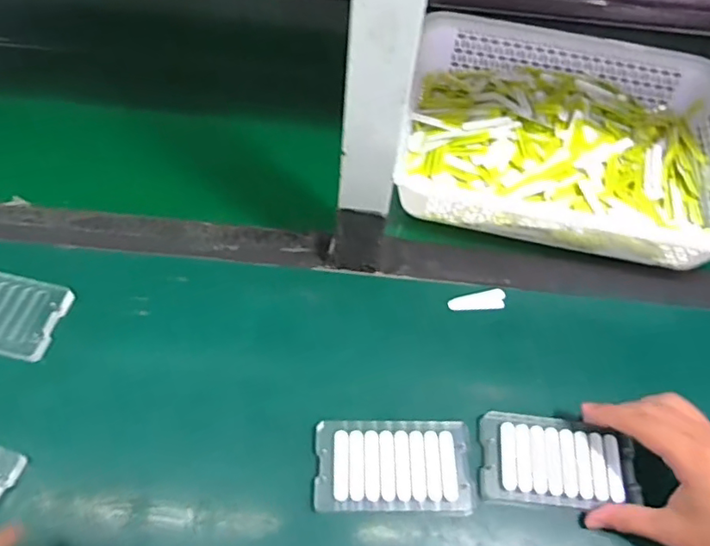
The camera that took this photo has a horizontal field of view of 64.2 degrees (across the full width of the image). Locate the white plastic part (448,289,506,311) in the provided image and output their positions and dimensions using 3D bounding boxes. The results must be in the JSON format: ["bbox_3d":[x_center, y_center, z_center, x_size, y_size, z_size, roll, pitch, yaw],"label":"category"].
[{"bbox_3d":[0.114,0.025,0.529,0.053,0.005,0.019,-1,58,-5],"label":"white plastic part"}]

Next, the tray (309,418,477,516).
[{"bbox_3d":[0.029,0.151,0.443,0.118,0.008,0.070,1,58,-3],"label":"tray"}]

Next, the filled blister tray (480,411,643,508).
[{"bbox_3d":[0.163,0.150,0.453,0.120,0.008,0.066,6,58,0],"label":"filled blister tray"}]

